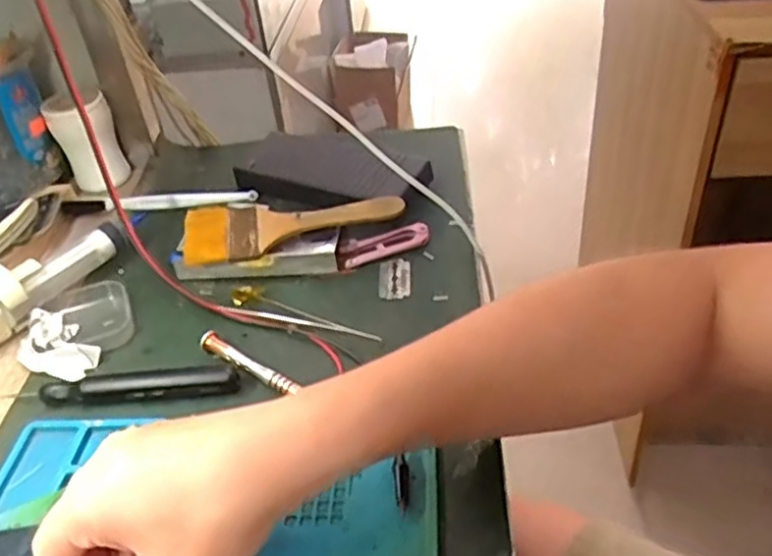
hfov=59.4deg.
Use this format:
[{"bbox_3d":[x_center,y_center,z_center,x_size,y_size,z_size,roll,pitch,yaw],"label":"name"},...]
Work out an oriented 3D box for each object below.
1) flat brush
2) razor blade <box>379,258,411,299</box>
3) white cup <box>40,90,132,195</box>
[{"bbox_3d":[-0.069,-0.037,0.502,0.162,0.011,0.062,-5,41,0],"label":"flat brush"},{"bbox_3d":[0.006,0.001,0.494,0.023,0.004,0.041,-8,42,7],"label":"razor blade"},{"bbox_3d":[-0.265,-0.118,0.607,0.052,0.080,0.043,-23,42,-19],"label":"white cup"}]

